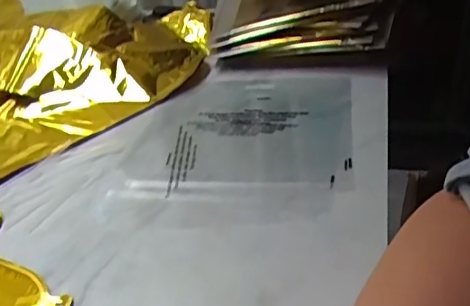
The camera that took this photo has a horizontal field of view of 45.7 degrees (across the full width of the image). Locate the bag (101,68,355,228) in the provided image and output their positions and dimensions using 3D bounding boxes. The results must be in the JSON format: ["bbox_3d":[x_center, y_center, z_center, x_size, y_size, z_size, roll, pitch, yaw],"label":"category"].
[{"bbox_3d":[0.007,-0.022,0.550,0.210,0.006,0.263,1,36,12],"label":"bag"}]

